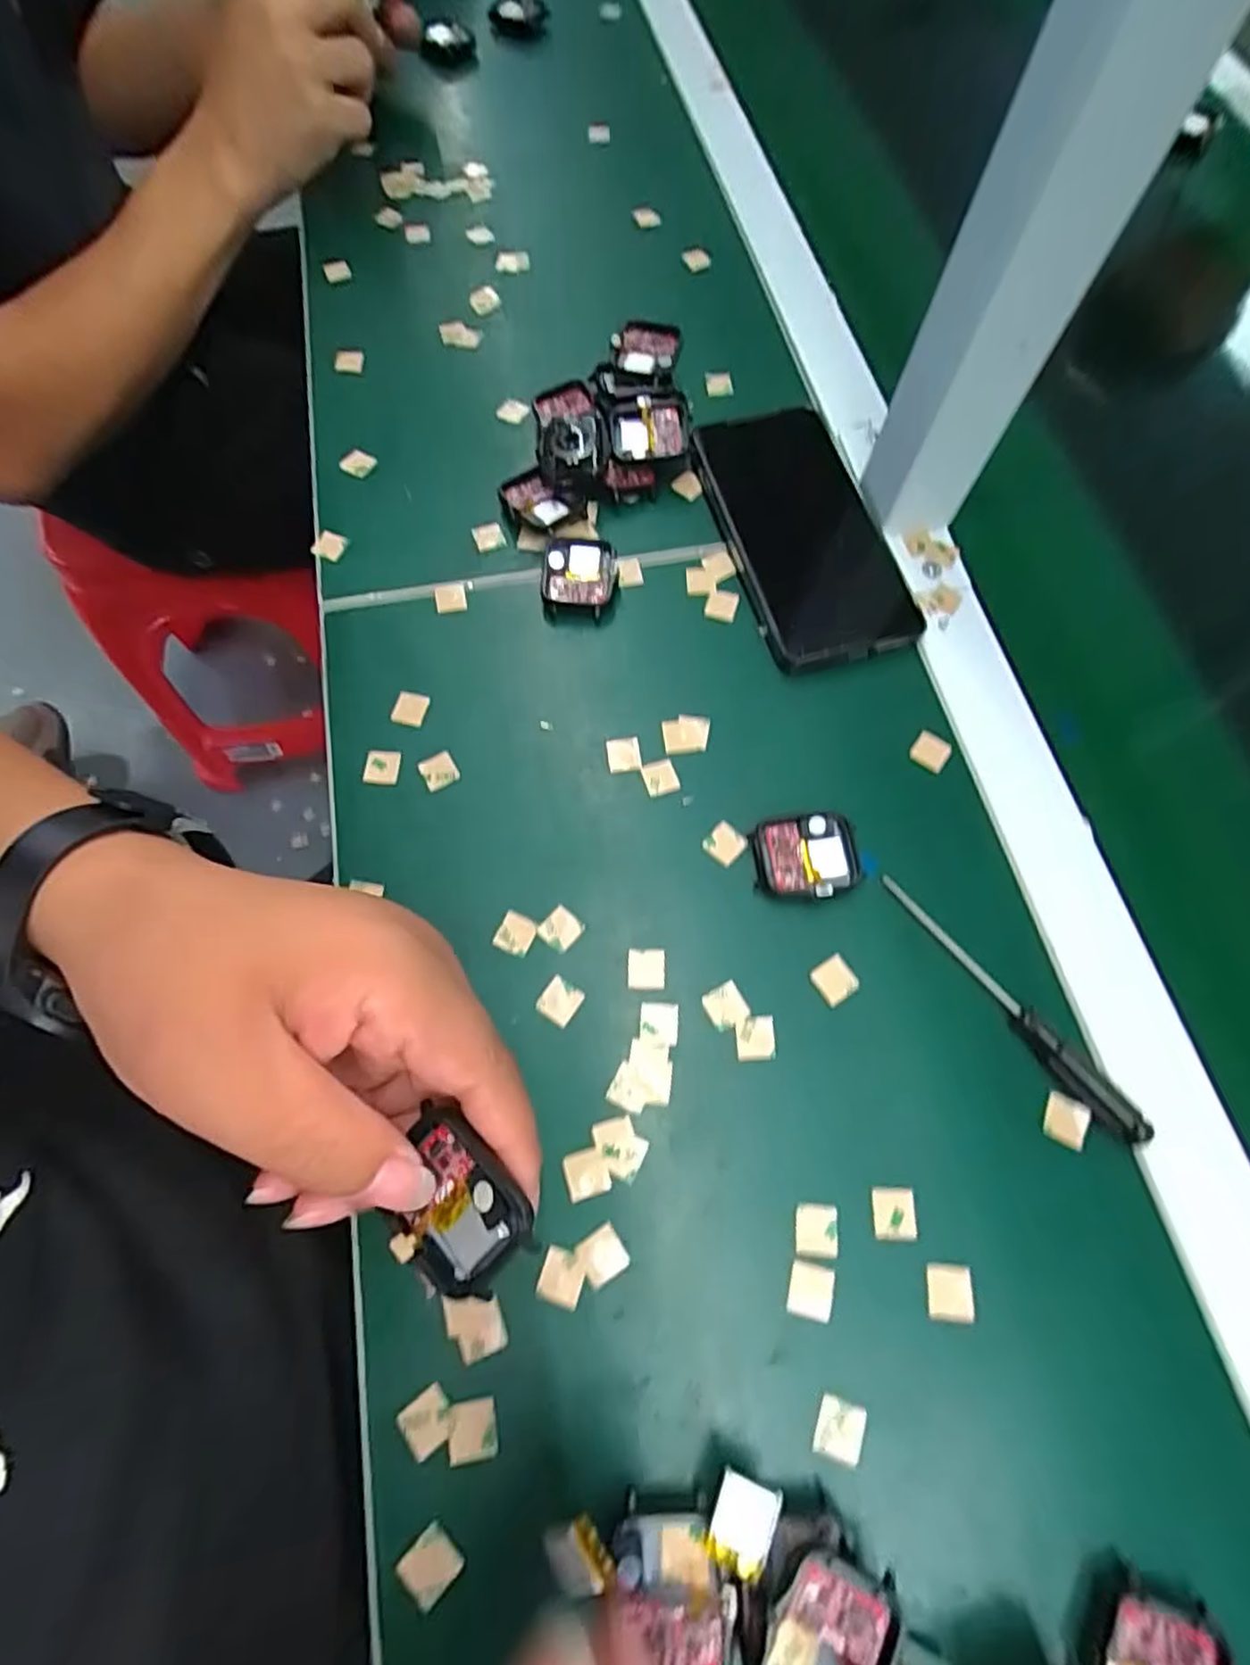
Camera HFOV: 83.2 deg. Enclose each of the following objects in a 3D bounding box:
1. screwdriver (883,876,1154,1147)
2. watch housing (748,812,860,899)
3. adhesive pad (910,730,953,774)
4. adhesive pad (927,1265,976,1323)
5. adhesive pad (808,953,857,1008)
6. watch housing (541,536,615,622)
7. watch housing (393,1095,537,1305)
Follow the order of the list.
[{"bbox_3d":[0.156,0.069,0.288,0.010,0.011,0.131,-36,72,-13],"label":"screwdriver"},{"bbox_3d":[0.080,0.011,0.312,0.045,0.010,0.038,-2,68,-1],"label":"watch housing"},{"bbox_3d":[0.147,-0.039,0.339,0.017,0.005,0.017,32,71,12],"label":"adhesive pad"},{"bbox_3d":[0.118,0.167,0.254,0.016,0.004,0.017,4,68,1],"label":"adhesive pad"},{"bbox_3d":[0.089,0.062,0.296,0.017,0.004,0.017,-32,72,-12],"label":"adhesive pad"},{"bbox_3d":[-0.024,-0.135,0.370,0.038,0.011,0.045,0,68,0],"label":"watch housing"},{"bbox_3d":[-0.046,0.103,0.193,0.042,0.013,0.038,45,105,14],"label":"watch housing"}]

